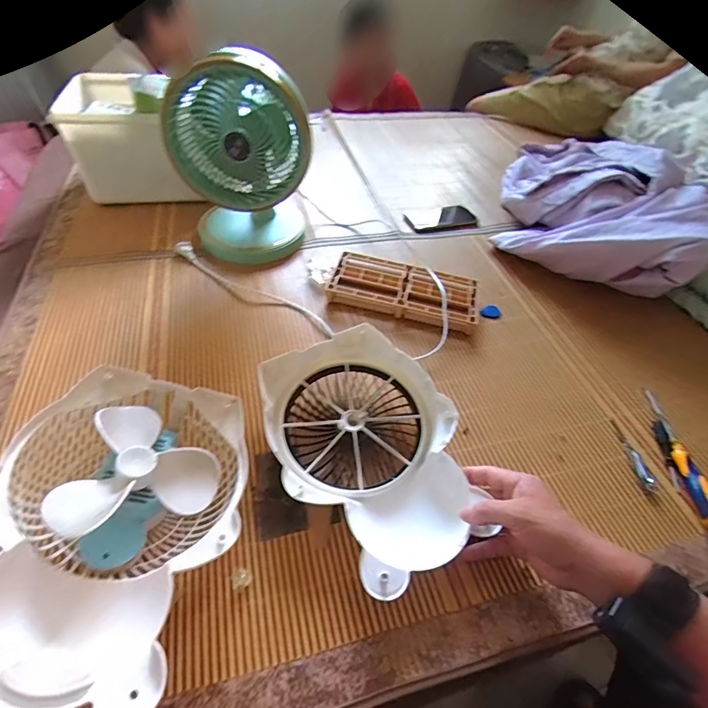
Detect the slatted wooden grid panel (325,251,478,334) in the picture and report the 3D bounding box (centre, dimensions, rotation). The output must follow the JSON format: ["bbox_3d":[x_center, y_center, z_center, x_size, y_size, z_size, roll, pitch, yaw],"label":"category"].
[{"bbox_3d":[0.090,-0.113,0.752,0.267,0.039,0.131,14,49,7],"label":"slatted wooden grid panel"}]

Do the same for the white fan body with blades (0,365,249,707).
[{"bbox_3d":[-0.239,0.170,0.421,0.223,0.097,0.311,15,41,-16],"label":"white fan body with blades"}]

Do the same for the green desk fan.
[{"bbox_3d":[-0.197,-0.351,0.747,0.215,0.318,0.186,-4,49,-8],"label":"green desk fan"}]

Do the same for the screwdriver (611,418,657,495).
[{"bbox_3d":[0.391,0.140,0.573,0.023,0.011,0.111,3,48,-2],"label":"screwdriver"}]

